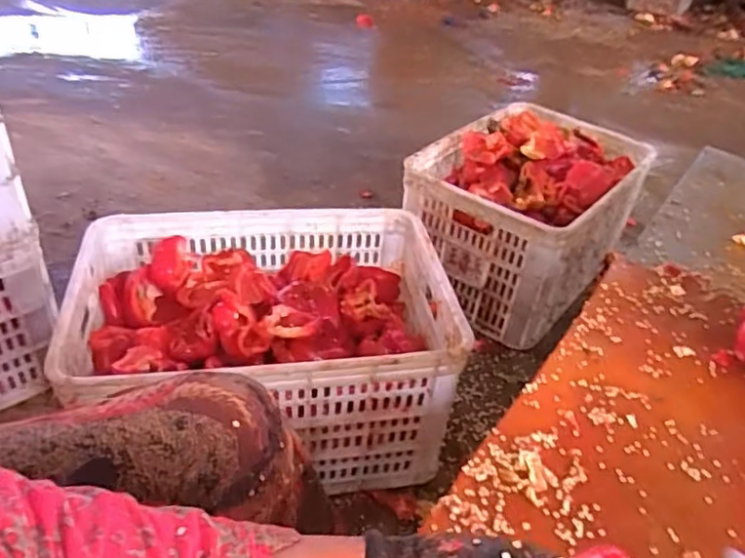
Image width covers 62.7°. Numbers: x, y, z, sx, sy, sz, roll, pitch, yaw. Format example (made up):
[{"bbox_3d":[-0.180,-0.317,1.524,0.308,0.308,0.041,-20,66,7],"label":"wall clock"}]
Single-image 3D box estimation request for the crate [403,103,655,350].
[{"bbox_3d":[0.341,-0.158,1.332,0.383,0.265,0.547,27,42,24],"label":"crate"}]

